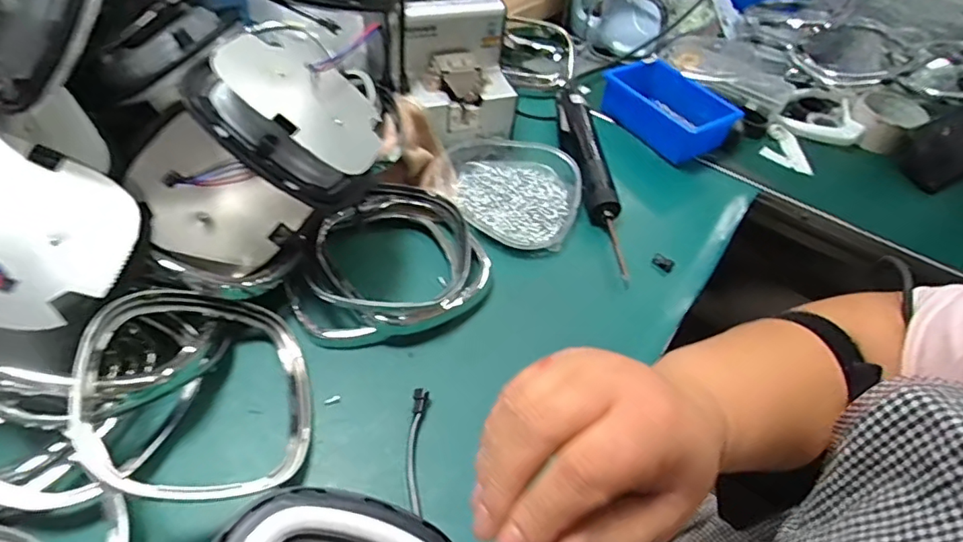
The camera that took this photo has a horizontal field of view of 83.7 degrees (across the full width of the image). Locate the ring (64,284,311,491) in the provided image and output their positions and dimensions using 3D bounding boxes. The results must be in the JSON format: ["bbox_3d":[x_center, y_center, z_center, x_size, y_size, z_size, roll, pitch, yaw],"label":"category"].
[{"bbox_3d":[-0.189,0.075,0.367,0.148,0.010,0.153,30,34,-22],"label":"ring"}]

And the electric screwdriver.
[{"bbox_3d":[0.115,-0.110,0.583,0.040,0.033,0.285,-1,51,-6],"label":"electric screwdriver"}]

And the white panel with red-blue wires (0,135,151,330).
[{"bbox_3d":[-0.286,-0.026,0.322,0.128,0.015,0.113,25,63,-28],"label":"white panel with red-blue wires"}]

